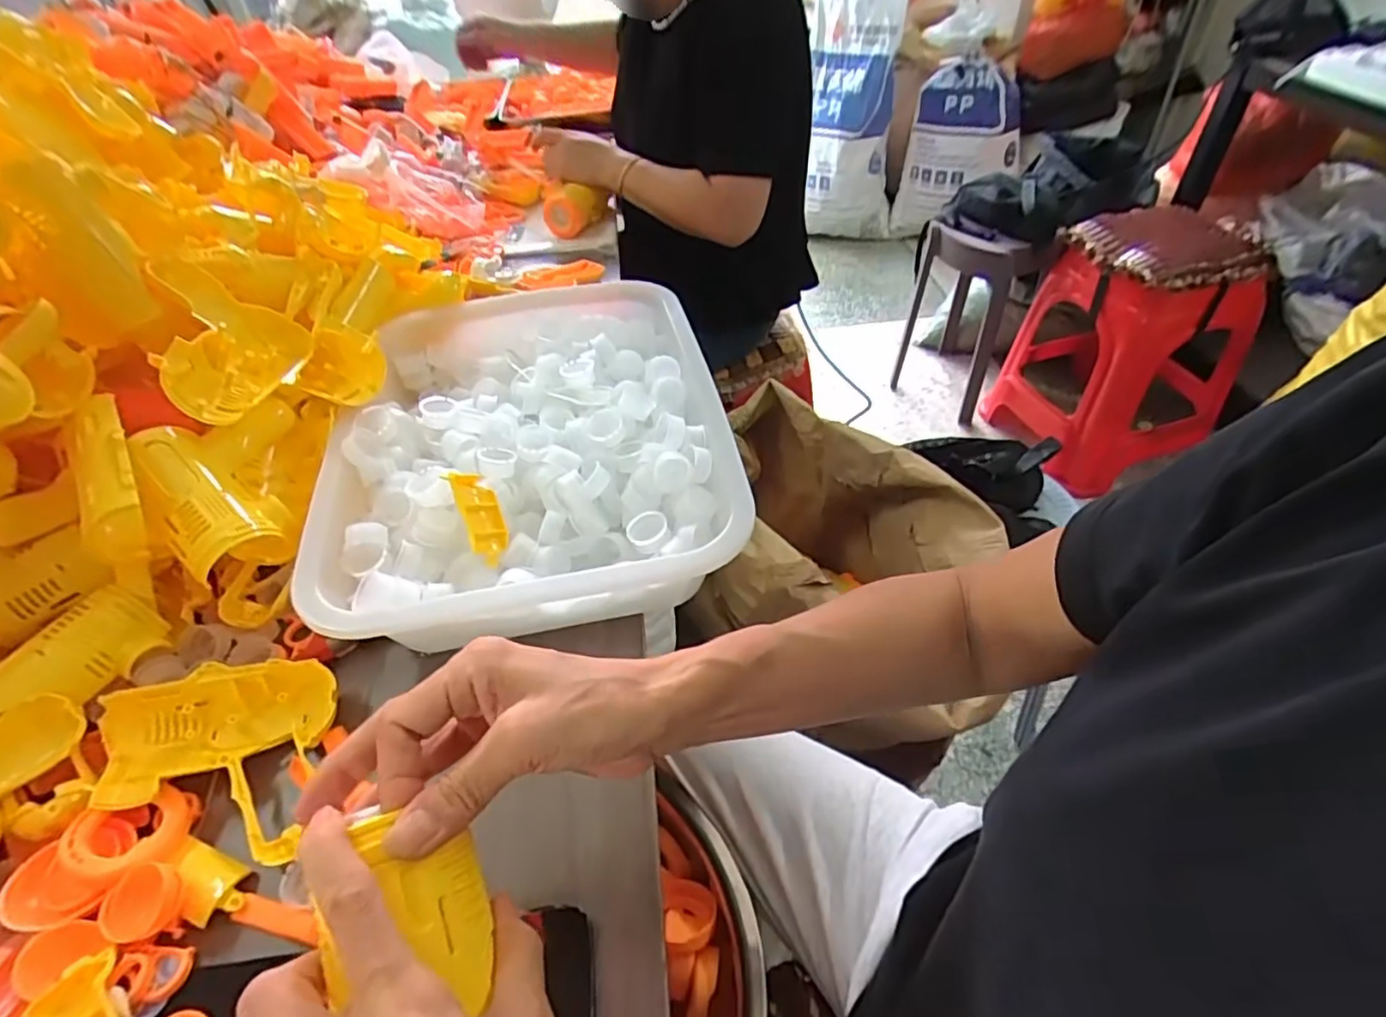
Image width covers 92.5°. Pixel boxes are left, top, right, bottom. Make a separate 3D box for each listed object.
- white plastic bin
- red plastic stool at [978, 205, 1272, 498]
[{"bbox_3d":[-0.131,-0.049,0.549,0.292,0.080,0.367,-12,46,-7],"label":"white plastic bin"},{"bbox_3d":[0.943,-0.357,1.458,0.366,0.464,0.357,-18,47,-13],"label":"red plastic stool"}]

